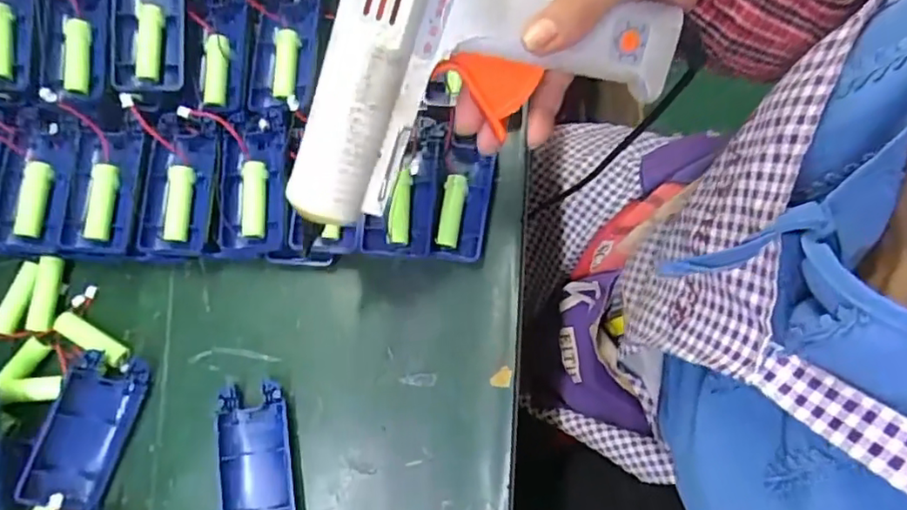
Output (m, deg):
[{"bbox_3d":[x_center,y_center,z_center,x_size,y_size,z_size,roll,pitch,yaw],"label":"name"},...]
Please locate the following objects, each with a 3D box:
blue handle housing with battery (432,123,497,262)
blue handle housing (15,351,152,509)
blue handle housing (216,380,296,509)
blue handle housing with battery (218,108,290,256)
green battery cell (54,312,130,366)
[{"bbox_3d":[0.008,-0.038,0.411,0.035,0.023,0.084,5,76,2],"label":"blue handle housing with battery"},{"bbox_3d":[-0.228,0.111,0.379,0.048,0.018,0.090,25,73,-23],"label":"blue handle housing"},{"bbox_3d":[-0.124,0.130,0.380,0.044,0.013,0.093,-9,76,-1],"label":"blue handle housing"},{"bbox_3d":[-0.132,-0.047,0.411,0.048,0.038,0.096,-1,76,1],"label":"blue handle housing with battery"},{"bbox_3d":[-0.236,0.055,0.396,0.049,0.012,0.014,30,79,8],"label":"green battery cell"}]

